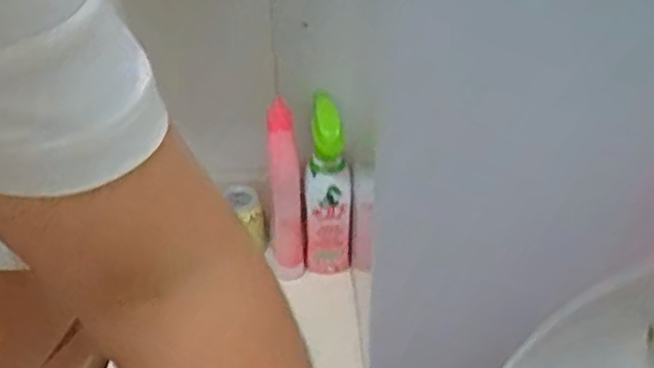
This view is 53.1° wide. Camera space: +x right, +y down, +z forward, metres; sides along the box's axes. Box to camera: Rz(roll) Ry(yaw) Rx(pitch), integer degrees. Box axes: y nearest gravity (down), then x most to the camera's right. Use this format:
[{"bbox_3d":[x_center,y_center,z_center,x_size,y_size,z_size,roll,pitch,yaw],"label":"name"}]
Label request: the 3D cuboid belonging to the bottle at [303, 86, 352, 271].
[{"bbox_3d":[0.000,0.014,0.836,0.059,0.221,0.054,-5,37,-6],"label":"bottle"}]

